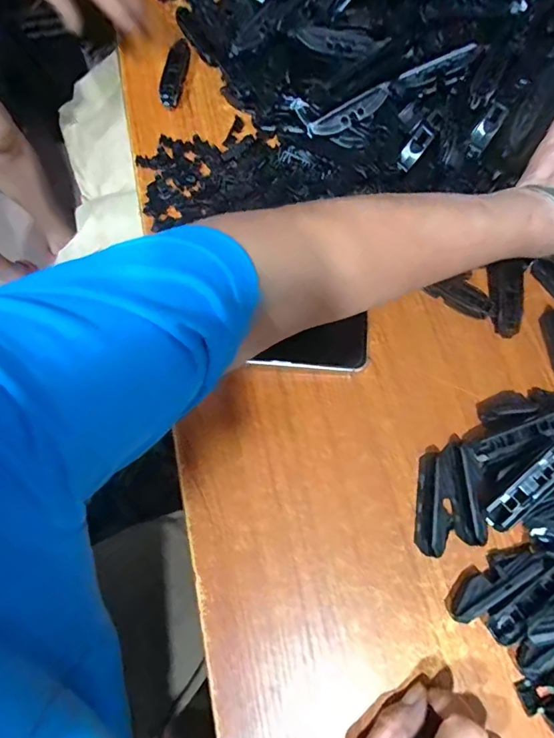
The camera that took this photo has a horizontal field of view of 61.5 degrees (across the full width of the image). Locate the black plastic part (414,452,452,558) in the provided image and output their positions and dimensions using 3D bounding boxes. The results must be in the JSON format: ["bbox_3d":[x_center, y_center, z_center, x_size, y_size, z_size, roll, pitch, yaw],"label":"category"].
[{"bbox_3d":[0.116,0.098,0.339,0.022,0.019,0.071,10,73,3],"label":"black plastic part"}]

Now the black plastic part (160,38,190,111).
[{"bbox_3d":[-0.102,-0.296,0.466,0.017,0.016,0.076,7,73,2],"label":"black plastic part"}]

